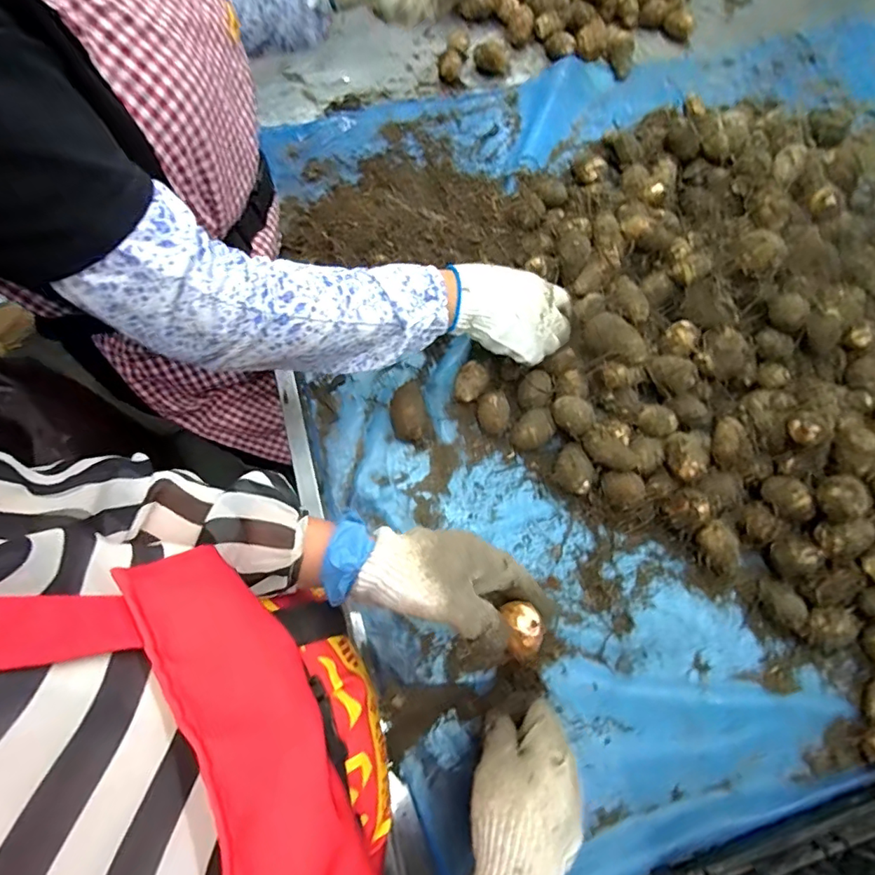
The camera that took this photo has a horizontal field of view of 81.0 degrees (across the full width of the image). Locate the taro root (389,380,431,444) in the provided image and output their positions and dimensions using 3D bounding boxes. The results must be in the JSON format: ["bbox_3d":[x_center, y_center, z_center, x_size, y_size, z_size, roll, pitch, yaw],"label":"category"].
[{"bbox_3d":[-0.032,-0.030,0.556,0.041,0.035,0.073,-15,72,-7],"label":"taro root"}]

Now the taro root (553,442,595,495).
[{"bbox_3d":[0.144,0.036,0.539,0.045,0.035,0.042,1,71,-2],"label":"taro root"}]

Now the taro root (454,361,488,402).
[{"bbox_3d":[0.037,-0.058,0.569,0.031,0.028,0.046,16,72,4],"label":"taro root"}]

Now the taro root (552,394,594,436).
[{"bbox_3d":[0.141,-0.022,0.537,0.043,0.028,0.036,39,75,10],"label":"taro root"}]

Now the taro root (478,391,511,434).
[{"bbox_3d":[0.061,-0.026,0.555,0.033,0.029,0.042,-12,72,-6],"label":"taro root"}]

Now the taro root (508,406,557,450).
[{"bbox_3d":[0.102,-0.007,0.549,0.049,0.036,0.035,-32,75,-11],"label":"taro root"}]

